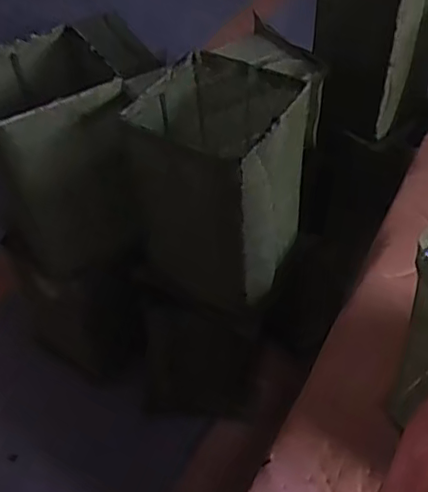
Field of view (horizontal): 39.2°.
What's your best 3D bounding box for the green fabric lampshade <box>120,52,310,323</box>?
[{"bbox_3d":[0.015,-0.071,0.684,0.156,0.233,0.153,26,55,22],"label":"green fabric lampshade"}]

